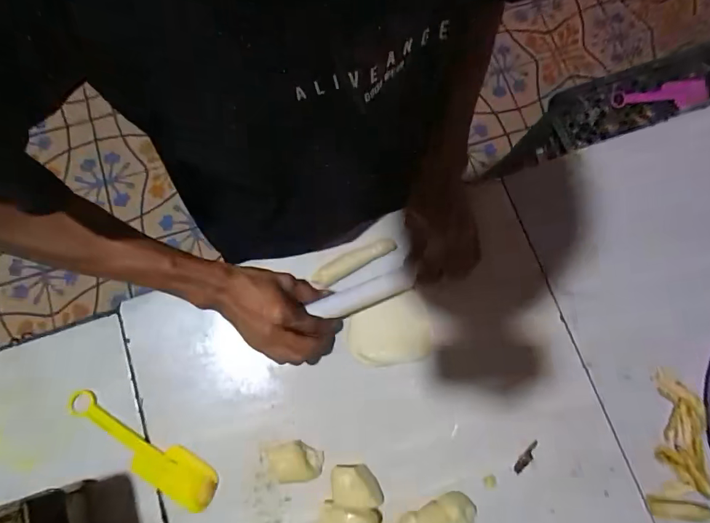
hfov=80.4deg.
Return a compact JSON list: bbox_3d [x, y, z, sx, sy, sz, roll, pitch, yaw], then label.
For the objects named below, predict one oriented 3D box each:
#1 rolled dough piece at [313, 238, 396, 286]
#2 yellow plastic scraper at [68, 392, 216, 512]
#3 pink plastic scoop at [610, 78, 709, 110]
[{"bbox_3d":[-0.002,0.000,0.503,0.105,0.011,0.022,-28,79,-8],"label":"rolled dough piece"},{"bbox_3d":[-0.236,0.206,0.459,0.188,0.011,0.047,29,78,6],"label":"yellow plastic scraper"},{"bbox_3d":[0.533,-0.296,0.745,0.159,0.027,0.054,-1,78,-2],"label":"pink plastic scoop"}]

